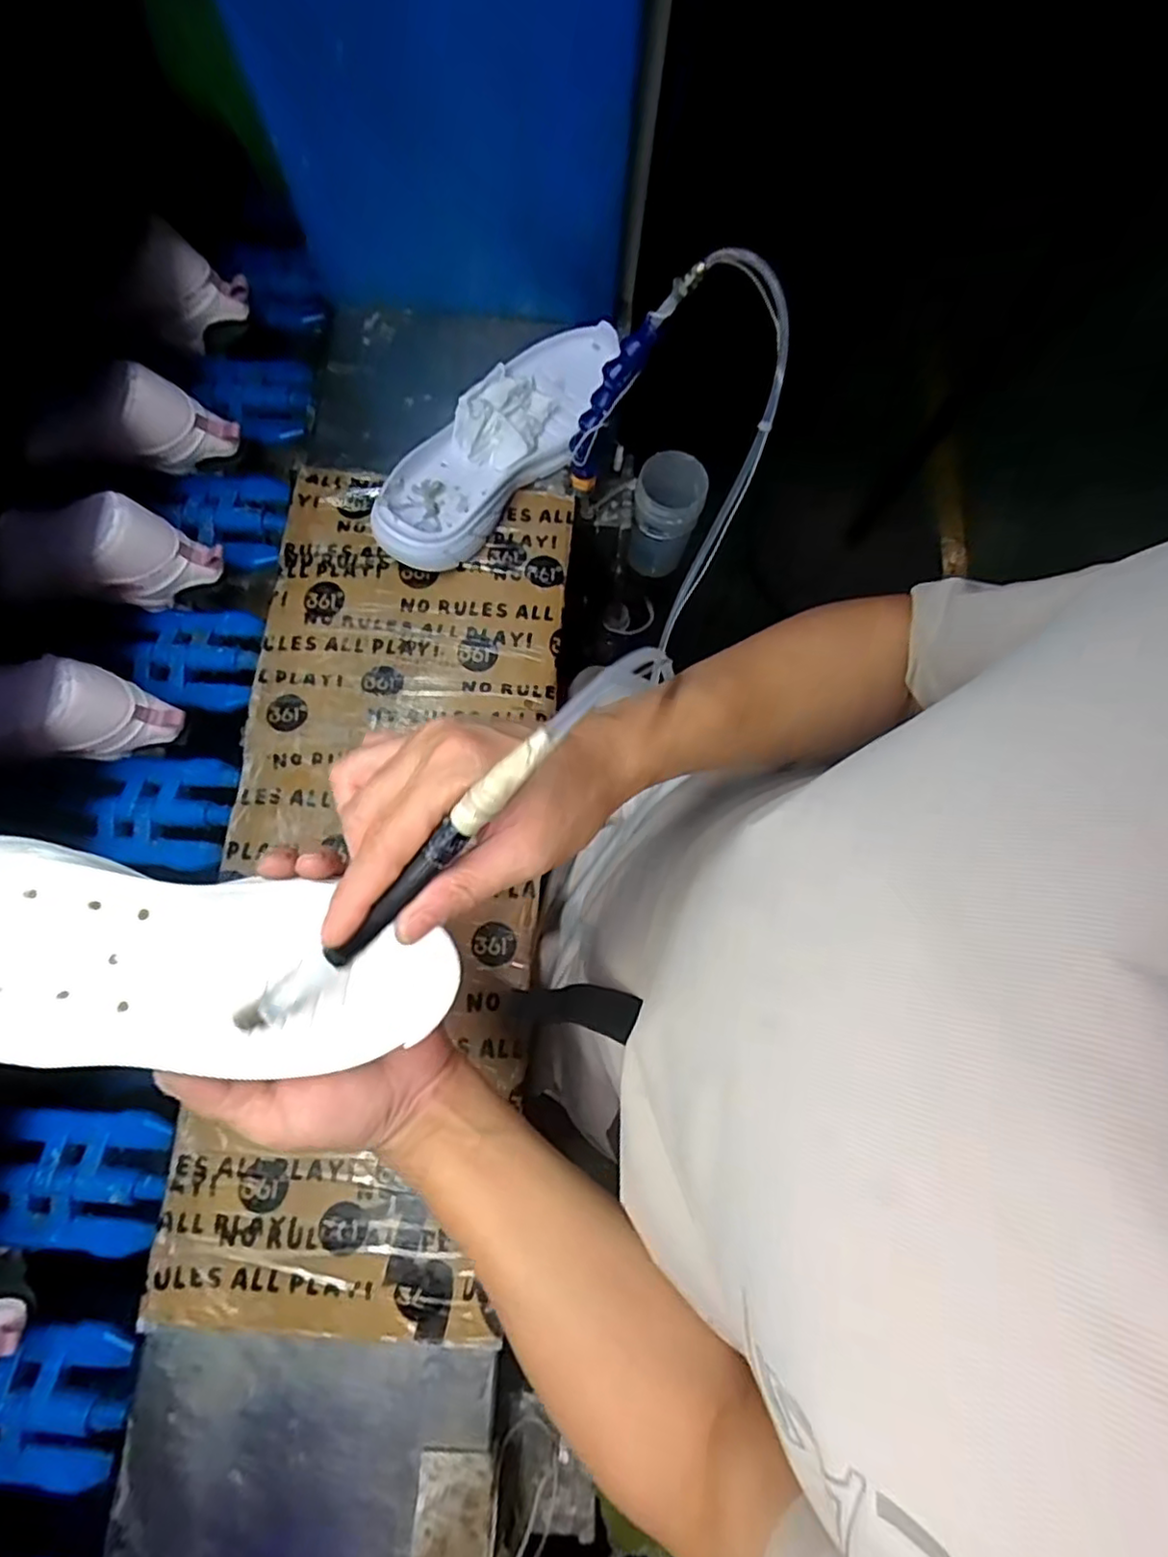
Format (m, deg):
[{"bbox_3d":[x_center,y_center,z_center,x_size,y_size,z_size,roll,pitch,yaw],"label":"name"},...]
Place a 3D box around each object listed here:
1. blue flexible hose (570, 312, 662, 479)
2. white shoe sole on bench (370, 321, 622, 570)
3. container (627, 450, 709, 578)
[{"bbox_3d":[0.019,-0.305,0.520,0.023,0.139,0.024,-27,78,-37],"label":"blue flexible hose"},{"bbox_3d":[-0.069,-0.295,0.559,0.097,0.044,0.286,37,78,6],"label":"white shoe sole on bench"},{"bbox_3d":[0.088,-0.282,0.698,0.070,0.113,0.076,8,77,-1],"label":"container"}]

